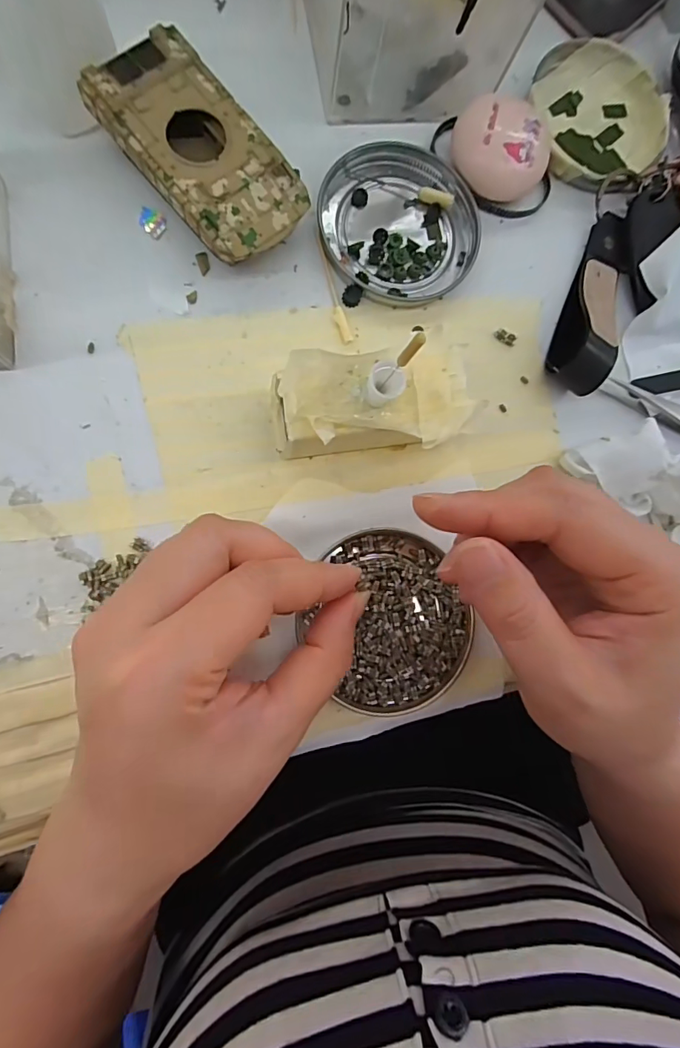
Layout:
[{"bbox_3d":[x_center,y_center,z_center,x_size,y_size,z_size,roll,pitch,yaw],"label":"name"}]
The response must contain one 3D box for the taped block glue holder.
[{"bbox_3d":[0.014,-0.051,0.205,0.087,0.043,0.046,-8,87,-9],"label":"taped block glue holder"}]

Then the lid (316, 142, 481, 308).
[{"bbox_3d":[0.030,-0.148,0.234,0.076,0.008,0.076,1,85,-9],"label":"lid"}]

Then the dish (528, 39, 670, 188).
[{"bbox_3d":[0.140,-0.222,0.256,0.071,0.009,0.078,1,85,-9],"label":"dish"}]

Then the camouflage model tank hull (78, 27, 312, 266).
[{"bbox_3d":[-0.061,-0.159,0.212,0.052,0.025,0.094,-43,93,-10],"label":"camouflage model tank hull"}]

